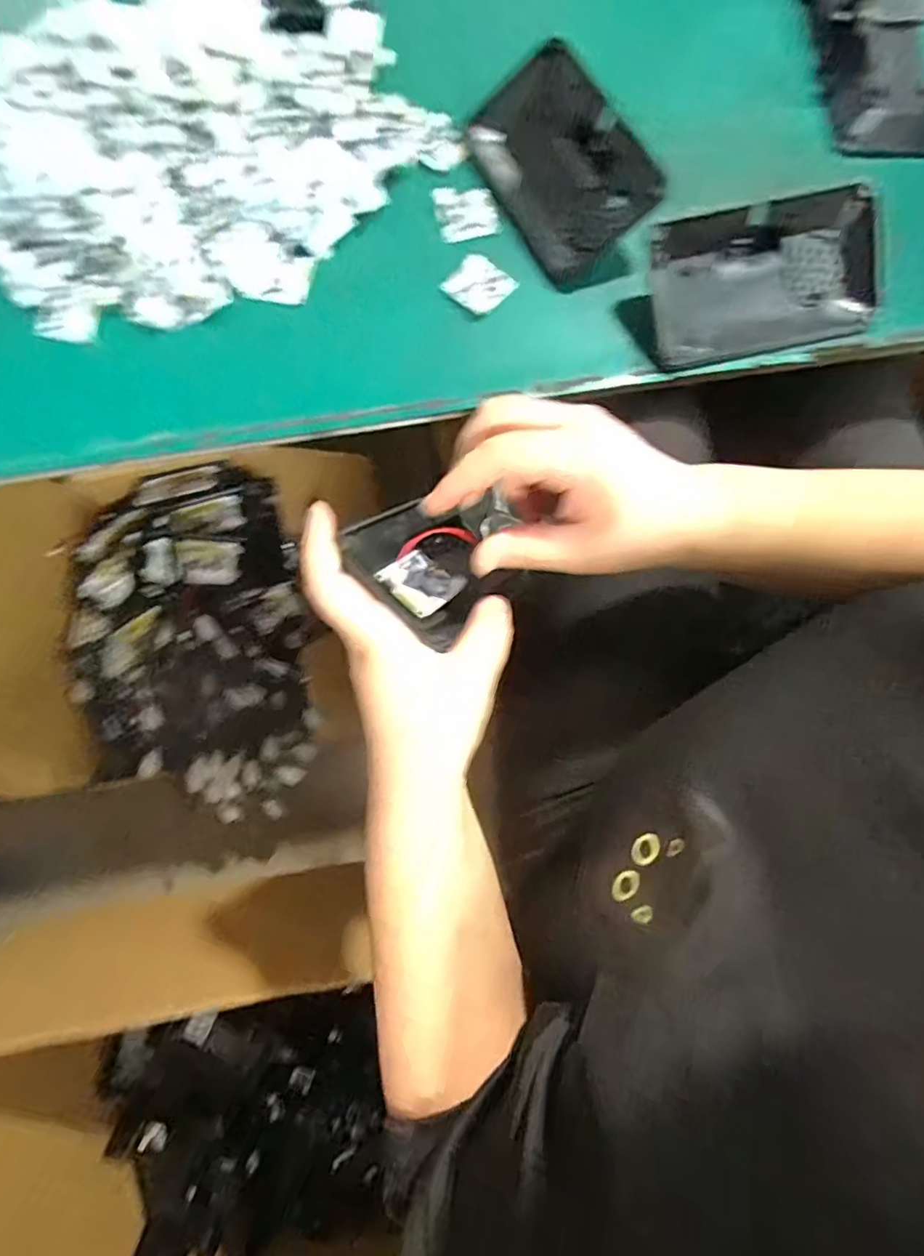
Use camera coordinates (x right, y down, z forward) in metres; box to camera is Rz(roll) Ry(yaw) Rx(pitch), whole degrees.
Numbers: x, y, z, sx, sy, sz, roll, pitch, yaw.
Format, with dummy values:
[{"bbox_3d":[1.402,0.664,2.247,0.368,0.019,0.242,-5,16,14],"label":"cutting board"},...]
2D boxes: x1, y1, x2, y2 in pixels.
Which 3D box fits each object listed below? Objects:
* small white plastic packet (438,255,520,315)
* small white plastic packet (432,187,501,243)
[{"bbox_3d":[0.012,-0.235,0.383,0.040,0.004,0.038,35,79,8],"label":"small white plastic packet"},{"bbox_3d":[0.003,-0.295,0.396,0.045,0.004,0.038,-4,88,4],"label":"small white plastic packet"}]

